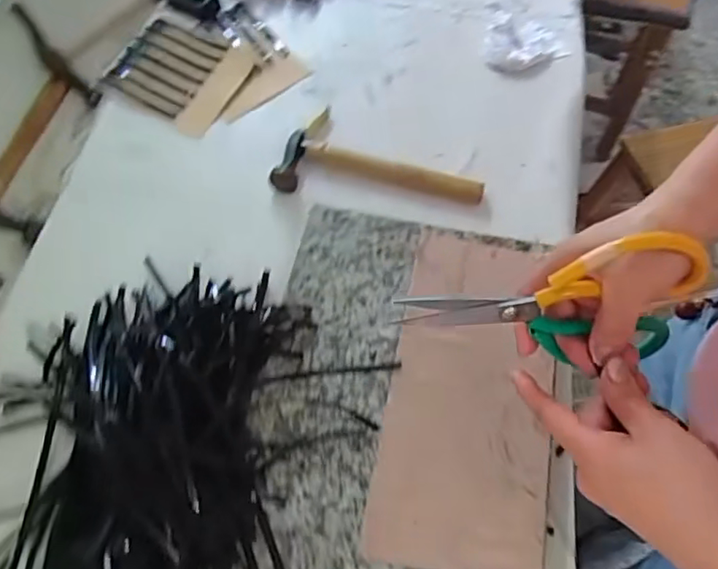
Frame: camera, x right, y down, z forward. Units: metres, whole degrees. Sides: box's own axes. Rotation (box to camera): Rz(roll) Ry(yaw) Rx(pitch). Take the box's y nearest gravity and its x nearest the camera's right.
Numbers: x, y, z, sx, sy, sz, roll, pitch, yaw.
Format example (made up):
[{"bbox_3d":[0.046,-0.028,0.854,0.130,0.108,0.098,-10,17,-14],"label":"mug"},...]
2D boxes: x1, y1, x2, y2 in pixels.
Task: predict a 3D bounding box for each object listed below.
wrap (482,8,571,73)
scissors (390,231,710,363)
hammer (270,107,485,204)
[{"bbox_3d":[0.232,-0.344,0.807,0.107,0.026,0.132,15,62,9],"label":"wrap"},{"bbox_3d":[0.125,0.018,0.385,0.192,0.098,0.034,-7,60,4],"label":"scissors"},{"bbox_3d":[0.026,-0.157,0.710,0.248,0.029,0.126,6,60,3],"label":"hammer"}]

